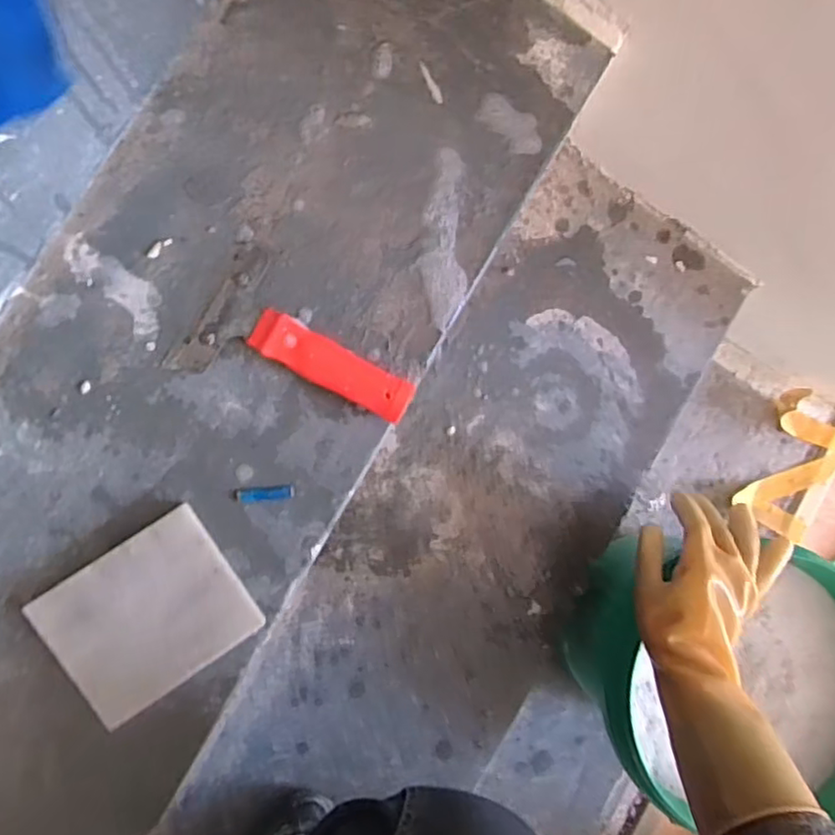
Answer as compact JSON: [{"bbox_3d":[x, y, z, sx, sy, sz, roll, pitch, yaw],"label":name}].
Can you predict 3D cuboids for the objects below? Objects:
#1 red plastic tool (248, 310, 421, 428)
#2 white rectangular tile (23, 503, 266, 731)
[{"bbox_3d":[-0.059,-0.035,0.444,0.114,0.022,0.031,28,86,-8],"label":"red plastic tool"},{"bbox_3d":[-0.179,0.132,0.428,0.119,0.018,0.099,-33,95,-7],"label":"white rectangular tile"}]

